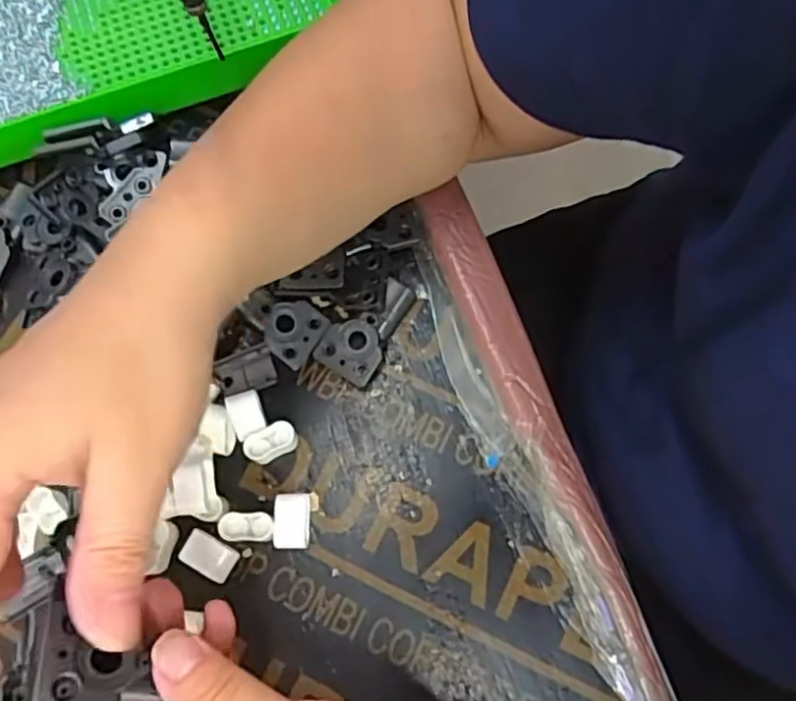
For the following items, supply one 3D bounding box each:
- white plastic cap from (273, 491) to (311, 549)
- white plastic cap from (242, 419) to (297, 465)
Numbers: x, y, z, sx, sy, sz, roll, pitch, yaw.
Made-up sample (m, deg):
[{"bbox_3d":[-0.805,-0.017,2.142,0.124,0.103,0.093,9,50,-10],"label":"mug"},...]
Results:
[{"bbox_3d":[-0.052,0.084,0.342,0.018,0.010,0.027,-6,72,1],"label":"white plastic cap"},{"bbox_3d":[-0.064,0.047,0.352,0.027,0.013,0.015,-21,73,-4],"label":"white plastic cap"}]

